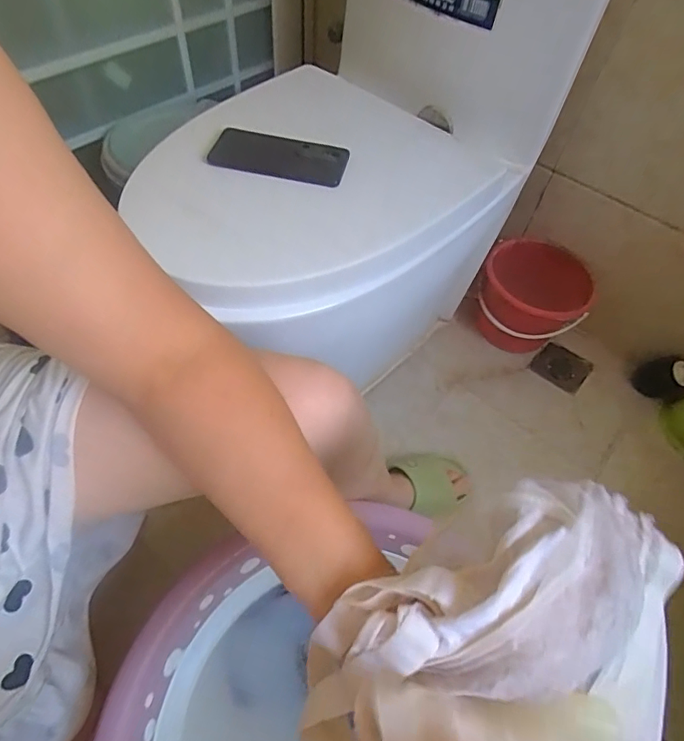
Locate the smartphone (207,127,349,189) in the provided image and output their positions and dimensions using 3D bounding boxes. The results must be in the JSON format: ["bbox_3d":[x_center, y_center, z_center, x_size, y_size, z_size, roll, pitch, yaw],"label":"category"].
[{"bbox_3d":[-0.081,-0.262,0.591,0.169,0.014,0.082,14,55,4],"label":"smartphone"}]

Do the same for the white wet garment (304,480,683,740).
[{"bbox_3d":[0.088,0.137,0.255,0.190,0.098,0.150,10,57,4],"label":"white wet garment"}]

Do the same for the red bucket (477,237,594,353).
[{"bbox_3d":[0.378,-0.141,0.980,0.207,0.181,0.176,32,59,16],"label":"red bucket"}]

